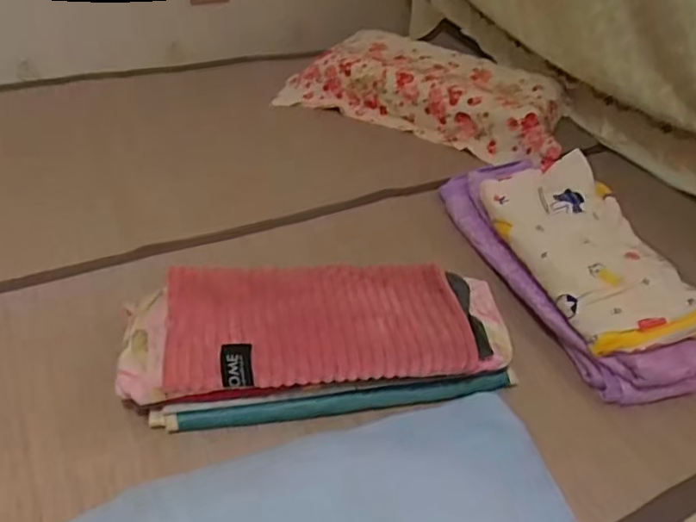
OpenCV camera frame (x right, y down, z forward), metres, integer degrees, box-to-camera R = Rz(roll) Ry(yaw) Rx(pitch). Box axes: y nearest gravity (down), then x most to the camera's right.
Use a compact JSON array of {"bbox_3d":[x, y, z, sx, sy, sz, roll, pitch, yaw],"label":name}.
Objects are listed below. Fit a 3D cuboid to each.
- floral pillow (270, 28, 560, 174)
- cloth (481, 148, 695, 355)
[{"bbox_3d":[0.208,-0.438,1.483,0.643,0.119,0.349,19,43,13],"label":"floral pillow"},{"bbox_3d":[0.394,-0.024,0.983,0.203,0.070,0.394,-7,44,-16],"label":"cloth"}]

